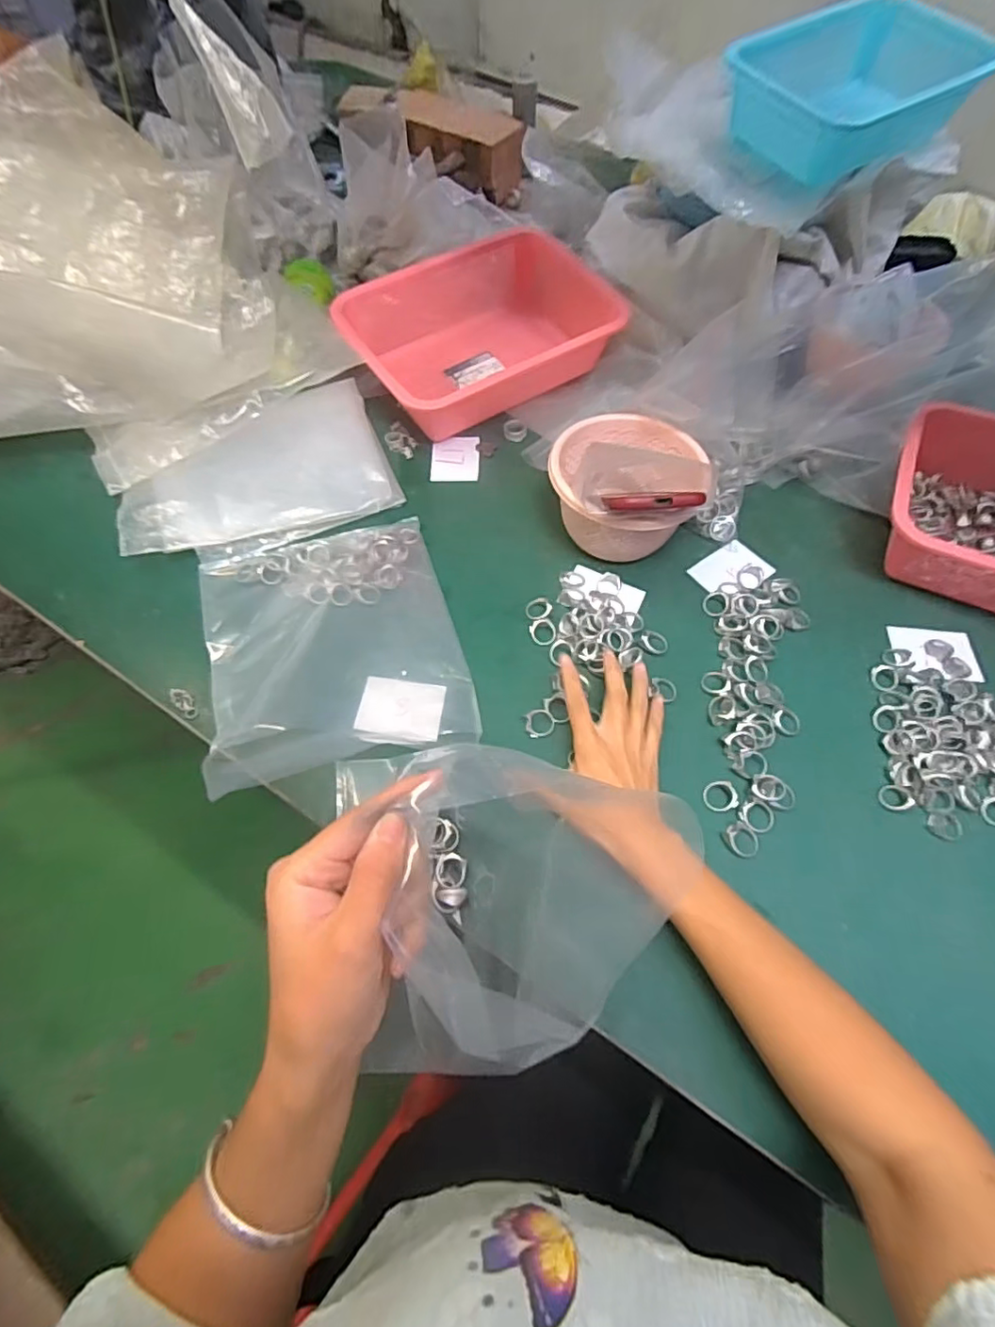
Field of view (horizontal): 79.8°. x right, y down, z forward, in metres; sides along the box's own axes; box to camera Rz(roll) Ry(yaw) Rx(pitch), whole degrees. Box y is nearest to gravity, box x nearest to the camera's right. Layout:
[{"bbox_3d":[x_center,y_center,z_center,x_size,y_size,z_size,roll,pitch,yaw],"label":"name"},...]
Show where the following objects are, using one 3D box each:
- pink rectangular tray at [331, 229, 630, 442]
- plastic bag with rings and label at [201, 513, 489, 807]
[{"bbox_3d":[-0.037,-0.419,0.736,0.306,0.083,0.252,-27,64,-16],"label":"pink rectangular tray"},{"bbox_3d":[-0.150,-0.028,0.541,0.213,0.030,0.263,-11,57,-15],"label":"plastic bag with rings and label"}]

